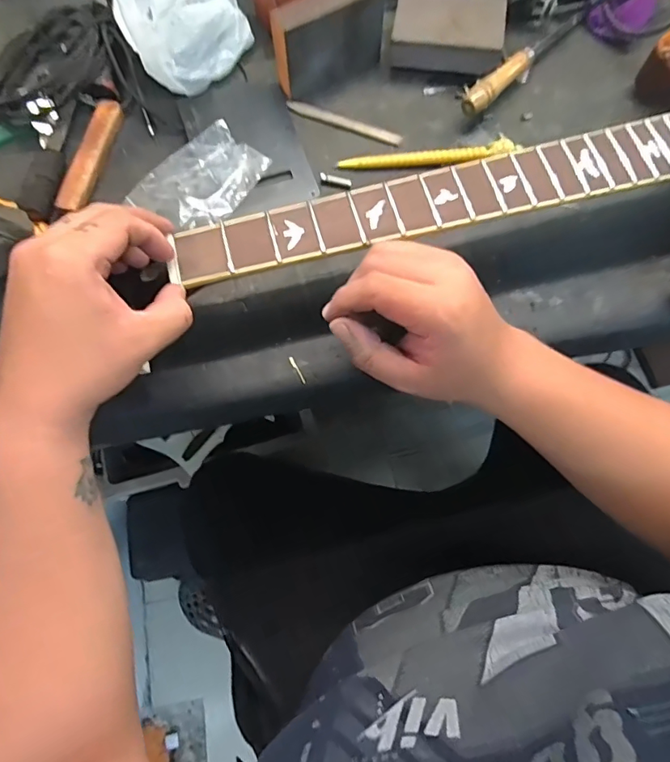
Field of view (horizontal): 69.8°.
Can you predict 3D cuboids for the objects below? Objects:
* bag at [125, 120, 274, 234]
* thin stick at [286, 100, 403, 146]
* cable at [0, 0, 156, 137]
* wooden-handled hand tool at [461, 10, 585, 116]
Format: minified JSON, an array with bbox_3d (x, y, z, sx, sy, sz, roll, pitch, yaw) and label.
[{"bbox_3d":[-0.116,-0.174,0.417,0.077,0.020,0.100,41,78,13],"label":"bag"},{"bbox_3d":[0.008,-0.240,0.444,0.112,0.006,0.012,21,75,8],"label":"thin stick"},{"bbox_3d":[-0.250,-0.295,0.442,0.154,0.040,0.128,-3,73,1],"label":"cable"},{"bbox_3d":[0.179,-0.303,0.445,0.021,0.026,0.176,40,78,13],"label":"wooden-handled hand tool"}]

